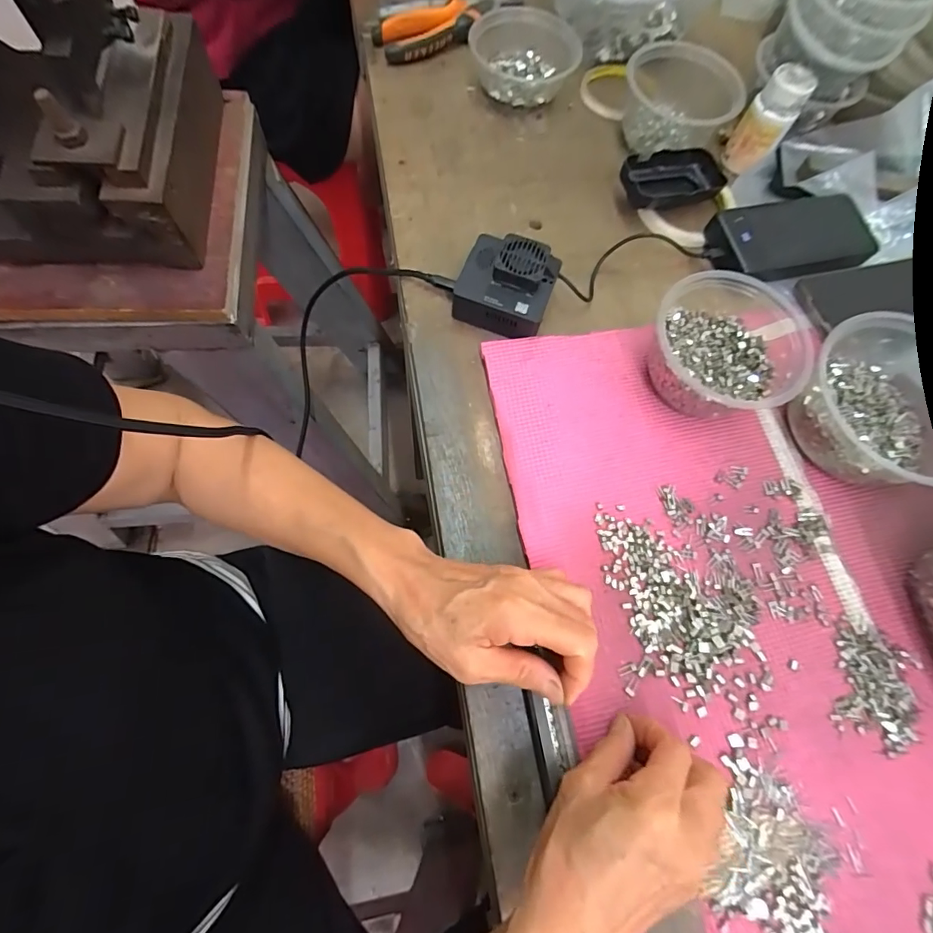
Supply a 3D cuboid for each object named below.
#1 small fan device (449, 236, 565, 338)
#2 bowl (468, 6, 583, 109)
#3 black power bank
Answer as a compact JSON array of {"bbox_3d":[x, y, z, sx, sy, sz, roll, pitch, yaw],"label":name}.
[{"bbox_3d":[0.034,-0.155,0.399,0.079,0.043,0.073,22,70,4],"label":"small fan device"},{"bbox_3d":[0.062,-0.433,0.498,0.115,0.045,0.098,-1,71,-5],"label":"bowl"},{"bbox_3d":[0.306,-0.216,0.440,0.157,0.022,0.069,-11,72,-6],"label":"black power bank"}]

